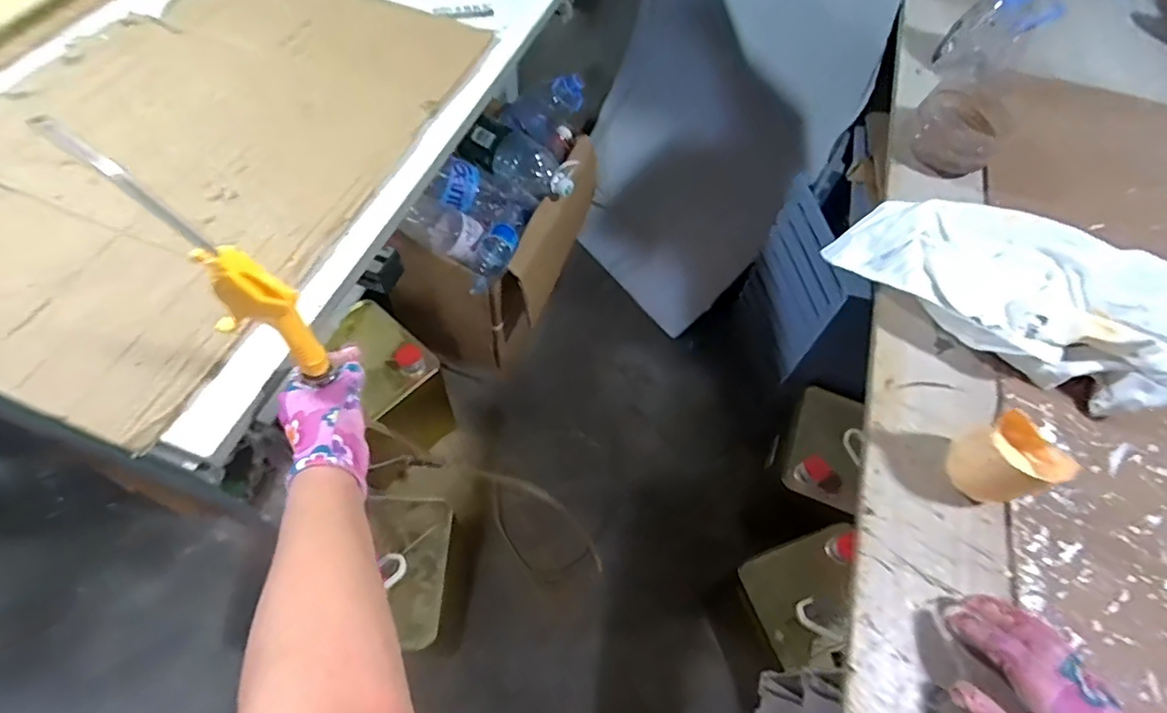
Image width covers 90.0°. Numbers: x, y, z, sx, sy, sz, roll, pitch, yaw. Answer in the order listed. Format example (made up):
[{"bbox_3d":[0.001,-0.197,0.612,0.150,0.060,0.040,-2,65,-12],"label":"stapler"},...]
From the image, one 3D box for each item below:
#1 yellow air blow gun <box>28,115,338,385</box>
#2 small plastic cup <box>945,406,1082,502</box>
[{"bbox_3d":[-0.224,-0.049,0.365,0.068,0.222,0.021,7,58,21],"label":"yellow air blow gun"},{"bbox_3d":[0.316,0.082,0.444,0.056,0.070,0.054,2,60,-3],"label":"small plastic cup"}]

